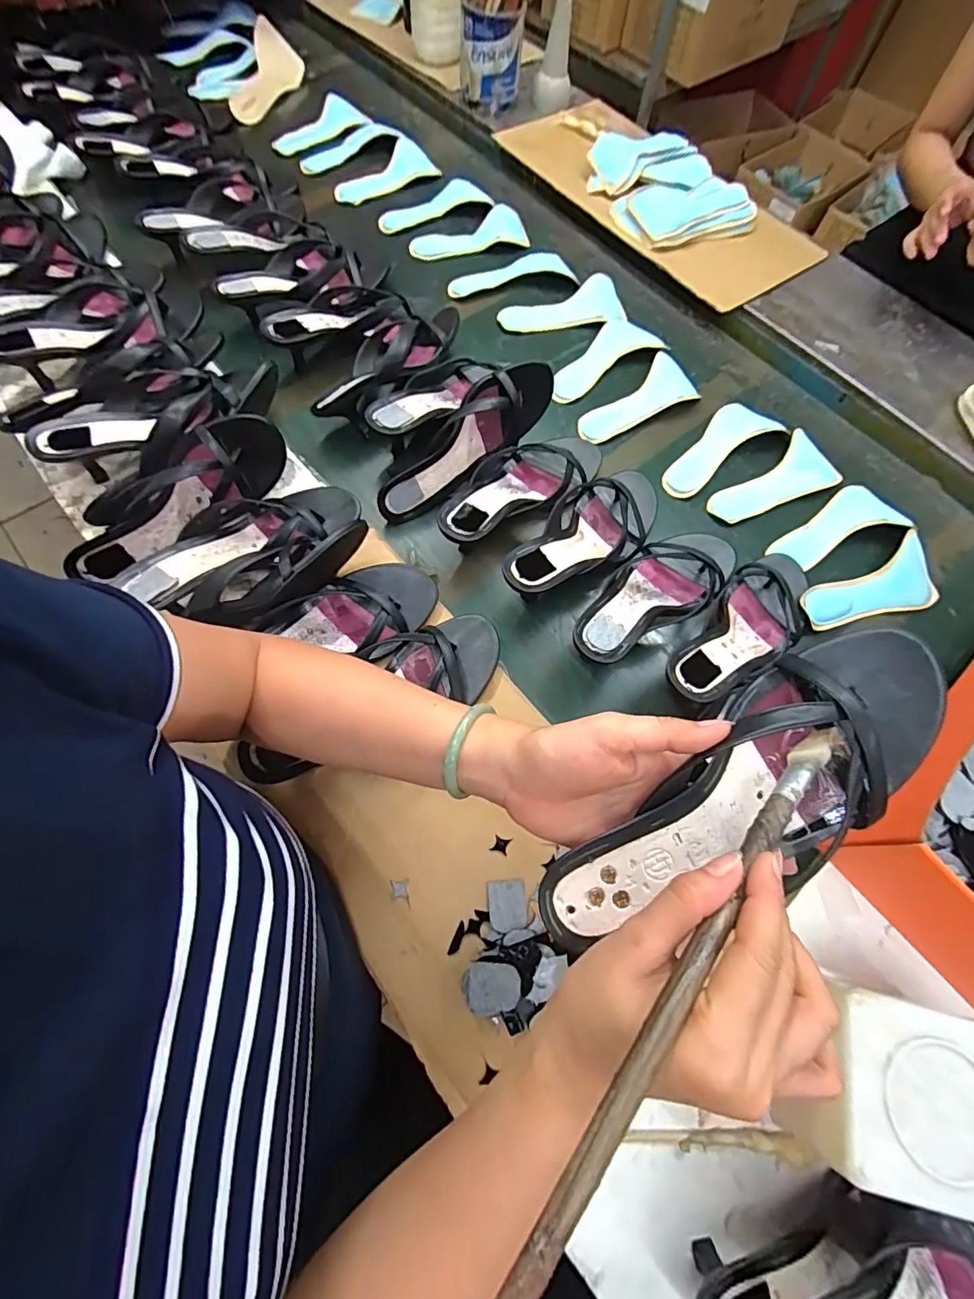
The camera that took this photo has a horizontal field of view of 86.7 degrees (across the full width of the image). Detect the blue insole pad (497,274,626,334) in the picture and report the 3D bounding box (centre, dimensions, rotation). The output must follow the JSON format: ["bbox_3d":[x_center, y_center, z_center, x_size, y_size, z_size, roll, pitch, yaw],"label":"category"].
[{"bbox_3d":[0.104,-0.475,0.721,0.178,0.013,0.077,-18,69,-10],"label":"blue insole pad"}]

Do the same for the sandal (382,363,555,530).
[{"bbox_3d":[-0.023,-0.227,0.574,0.234,0.089,0.047,-42,74,-1],"label":"sandal"}]

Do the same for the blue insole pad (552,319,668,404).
[{"bbox_3d":[0.147,-0.394,0.693,0.188,0.010,0.075,-33,73,-15],"label":"blue insole pad"}]

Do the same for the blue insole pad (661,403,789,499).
[{"bbox_3d":[0.280,-0.253,0.640,0.176,0.019,0.074,-33,72,-15],"label":"blue insole pad"}]

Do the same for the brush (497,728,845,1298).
[{"bbox_3d":[0.097,0.117,0.215,0.017,0.010,0.270,43,57,14],"label":"brush"}]

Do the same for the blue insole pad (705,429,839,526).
[{"bbox_3d":[0.345,-0.199,0.622,0.165,0.013,0.074,-30,72,-14],"label":"blue insole pad"}]

